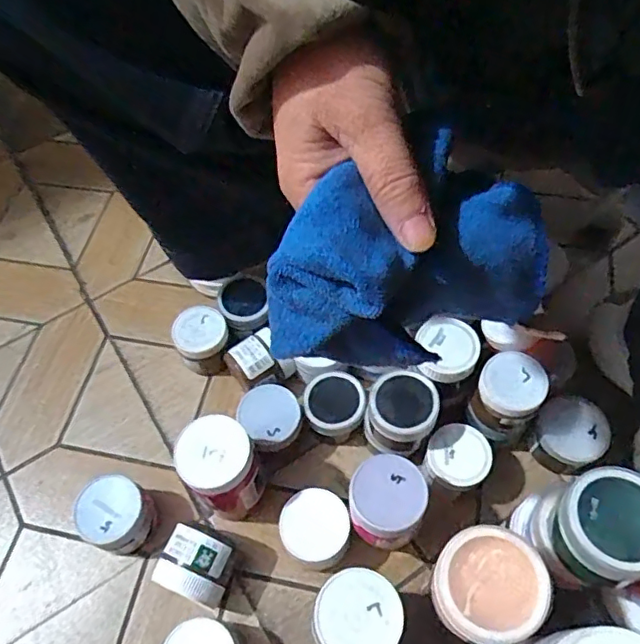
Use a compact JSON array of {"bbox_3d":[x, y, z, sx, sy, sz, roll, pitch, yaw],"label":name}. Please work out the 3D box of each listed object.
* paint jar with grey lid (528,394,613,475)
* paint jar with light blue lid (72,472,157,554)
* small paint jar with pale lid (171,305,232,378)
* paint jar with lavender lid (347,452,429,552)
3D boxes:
[{"bbox_3d":[0.236,0.110,0.550,0.061,0.058,0.063,-1,60,1],"label":"paint jar with grey lid"},{"bbox_3d":[-0.182,0.172,0.513,0.063,0.061,0.062,-1,60,1],"label":"paint jar with light blue lid"},{"bbox_3d":[-0.124,0.024,0.615,0.056,0.060,0.063,-30,62,-14],"label":"small paint jar with pale lid"},{"bbox_3d":[0.053,0.142,0.457,0.057,0.048,0.060,-1,59,2],"label":"paint jar with lavender lid"}]

